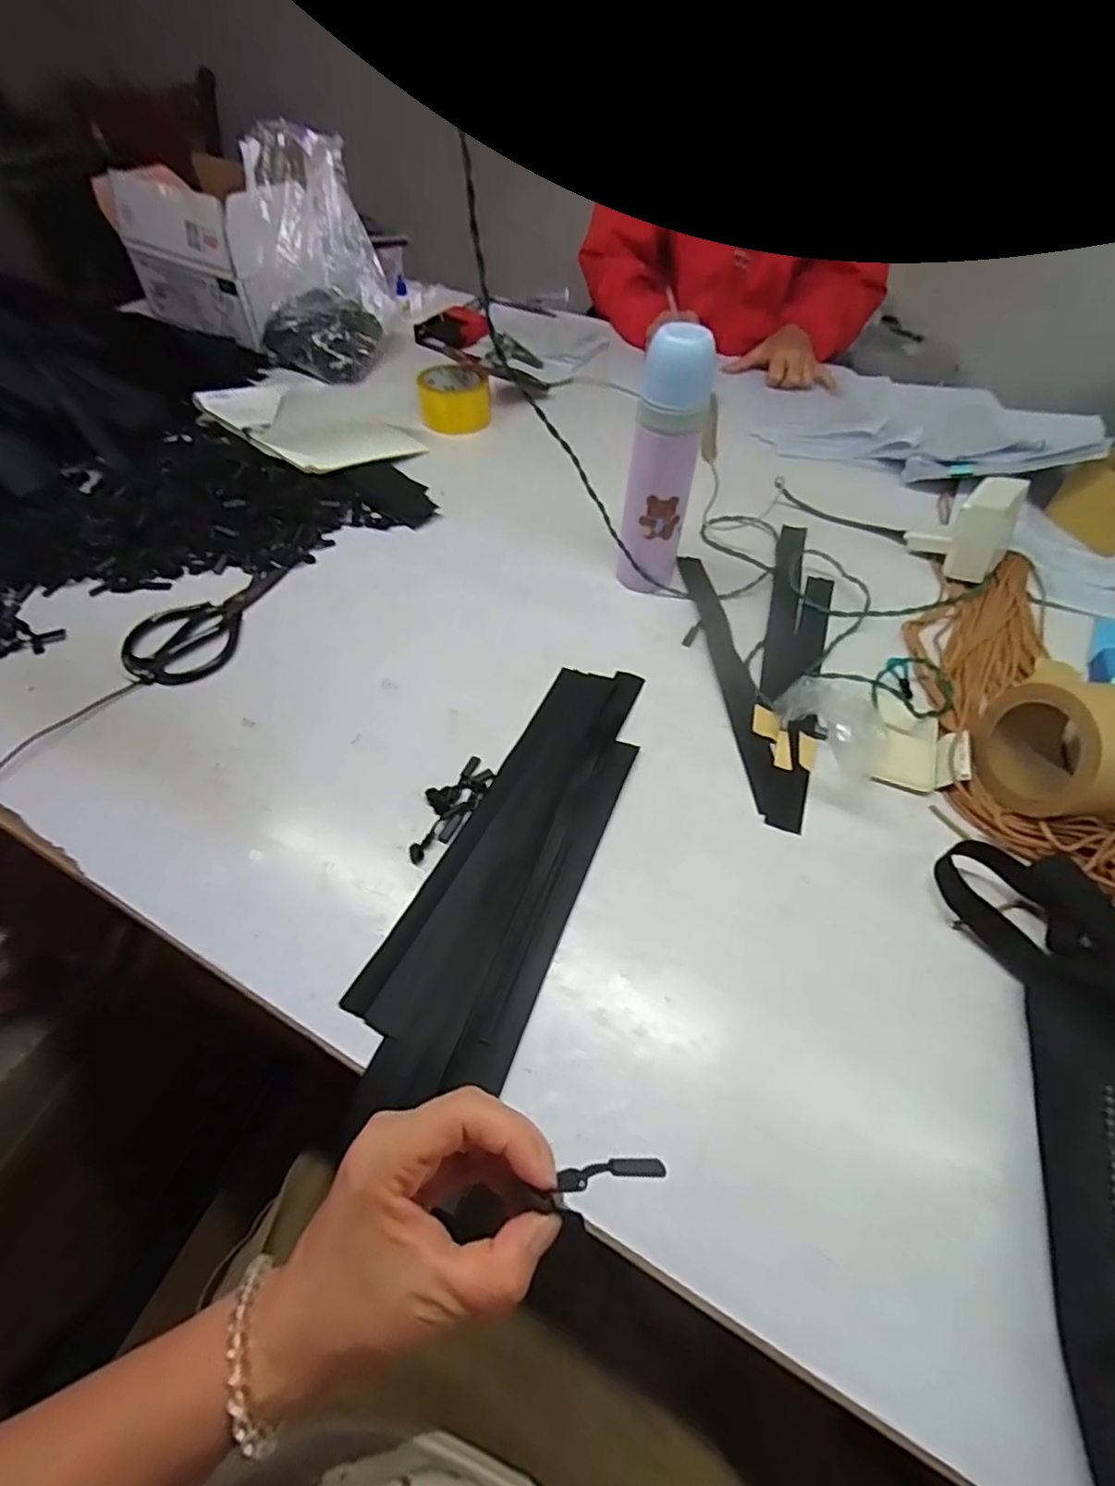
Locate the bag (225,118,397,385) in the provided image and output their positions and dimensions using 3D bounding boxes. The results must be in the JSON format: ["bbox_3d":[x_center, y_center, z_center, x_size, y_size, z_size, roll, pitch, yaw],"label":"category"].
[{"bbox_3d":[-0.378,-0.752,0.973,0.230,0.228,0.274,-12,54,-13],"label":"bag"}]

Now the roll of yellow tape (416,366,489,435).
[{"bbox_3d":[-0.152,-0.511,0.931,0.104,0.056,0.086,-4,53,-7],"label":"roll of yellow tape"}]

